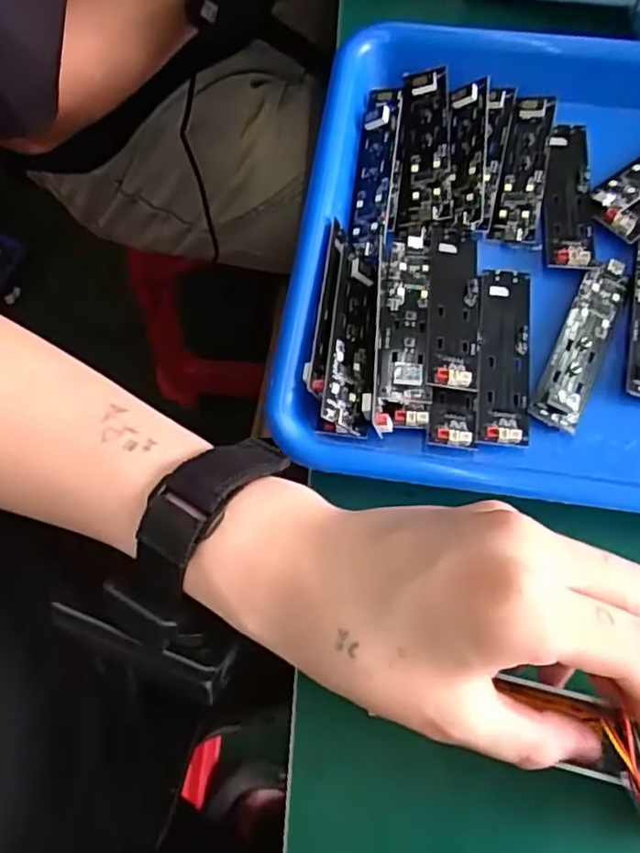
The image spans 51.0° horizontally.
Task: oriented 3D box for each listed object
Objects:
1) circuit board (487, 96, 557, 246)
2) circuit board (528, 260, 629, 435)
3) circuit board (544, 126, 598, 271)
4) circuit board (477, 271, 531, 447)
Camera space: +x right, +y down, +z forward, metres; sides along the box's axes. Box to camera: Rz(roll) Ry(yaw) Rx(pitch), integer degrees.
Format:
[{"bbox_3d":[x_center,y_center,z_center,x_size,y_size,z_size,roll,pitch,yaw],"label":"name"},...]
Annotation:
[{"bbox_3d":[0.107,-0.137,0.350,0.022,0.005,0.091,12,71,5],"label":"circuit board"},{"bbox_3d":[0.124,-0.041,0.316,0.021,0.004,0.091,23,72,9],"label":"circuit board"},{"bbox_3d":[0.127,-0.121,0.343,0.022,0.007,0.091,6,70,3],"label":"circuit board"},{"bbox_3d":[0.087,-0.035,0.315,0.023,0.008,0.091,6,71,3],"label":"circuit board"}]

